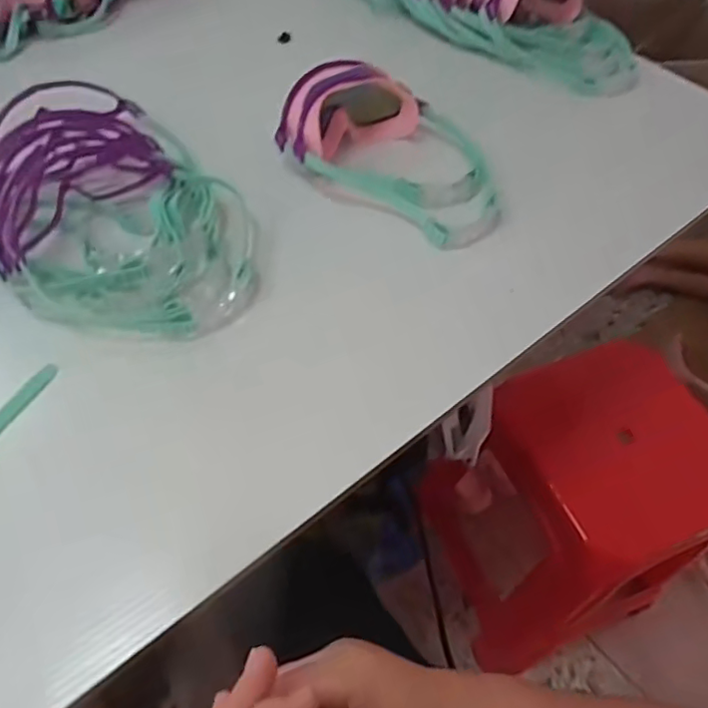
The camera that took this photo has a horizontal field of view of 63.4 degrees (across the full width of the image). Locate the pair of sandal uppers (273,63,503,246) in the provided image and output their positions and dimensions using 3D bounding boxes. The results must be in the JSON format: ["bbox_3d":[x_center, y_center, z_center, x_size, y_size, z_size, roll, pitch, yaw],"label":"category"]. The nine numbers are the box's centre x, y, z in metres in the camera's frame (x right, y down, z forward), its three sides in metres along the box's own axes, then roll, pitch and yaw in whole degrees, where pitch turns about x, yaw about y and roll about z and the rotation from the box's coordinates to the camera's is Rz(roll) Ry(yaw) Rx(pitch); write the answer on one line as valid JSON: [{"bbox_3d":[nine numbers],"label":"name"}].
[{"bbox_3d":[0.041,-0.200,0.545,0.221,0.067,0.164,22,56,11],"label":"pair of sandal uppers"}]

